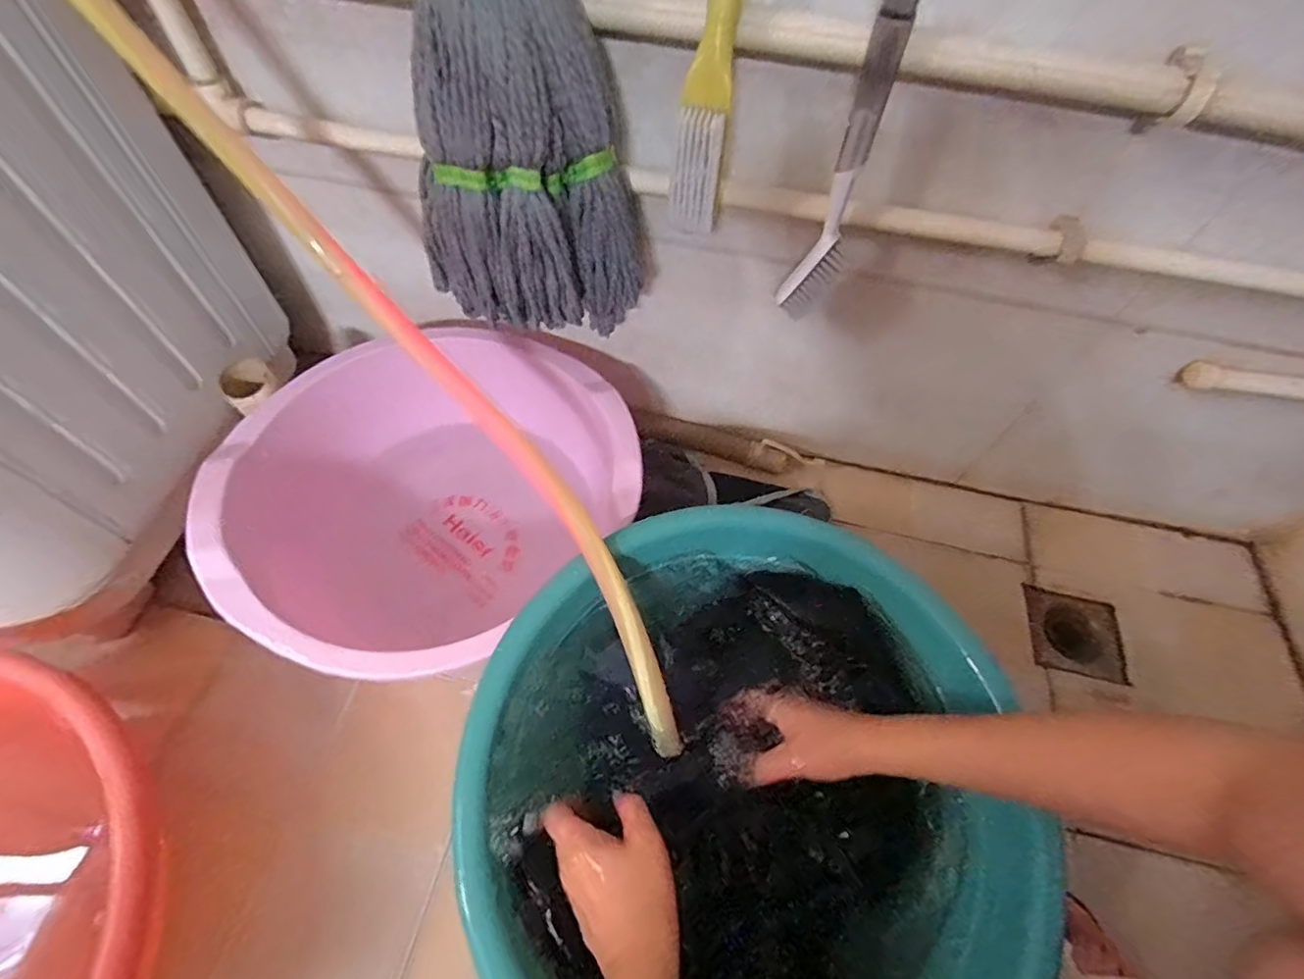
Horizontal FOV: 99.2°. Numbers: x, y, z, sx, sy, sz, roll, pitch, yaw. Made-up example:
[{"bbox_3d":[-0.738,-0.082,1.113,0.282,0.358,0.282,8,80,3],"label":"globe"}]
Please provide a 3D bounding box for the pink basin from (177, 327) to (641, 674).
[{"bbox_3d":[-0.223,0.020,0.595,0.382,0.169,0.370,2,59,-3],"label":"pink basin"}]

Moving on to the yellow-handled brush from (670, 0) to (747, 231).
[{"bbox_3d":[0.043,-0.286,0.361,0.034,0.219,0.030,13,39,4],"label":"yellow-handled brush"}]

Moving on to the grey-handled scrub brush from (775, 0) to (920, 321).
[{"bbox_3d":[0.146,-0.233,0.414,0.040,0.233,0.031,19,60,7],"label":"grey-handled scrub brush"}]

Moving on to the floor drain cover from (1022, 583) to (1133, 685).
[{"bbox_3d":[0.515,0.176,0.676,0.108,0.010,0.101,12,59,4],"label":"floor drain cover"}]

